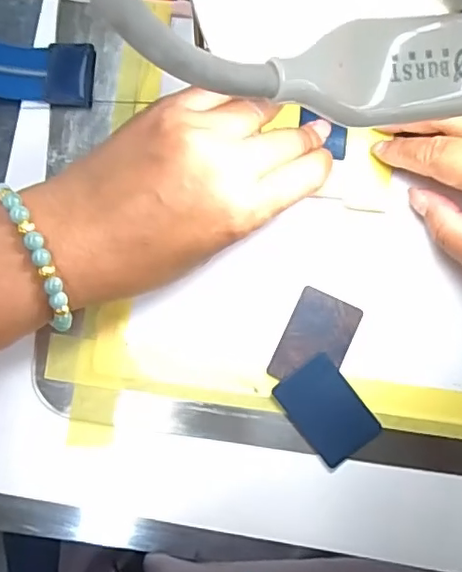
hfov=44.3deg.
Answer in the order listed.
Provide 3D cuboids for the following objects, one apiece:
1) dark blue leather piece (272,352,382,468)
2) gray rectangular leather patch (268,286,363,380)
[{"bbox_3d":[0.050,0.064,0.295,0.035,0.005,0.051,-37,84,-3],"label":"dark blue leather piece"},{"bbox_3d":[0.045,0.029,0.299,0.034,0.004,0.050,25,84,4],"label":"gray rectangular leather patch"}]

